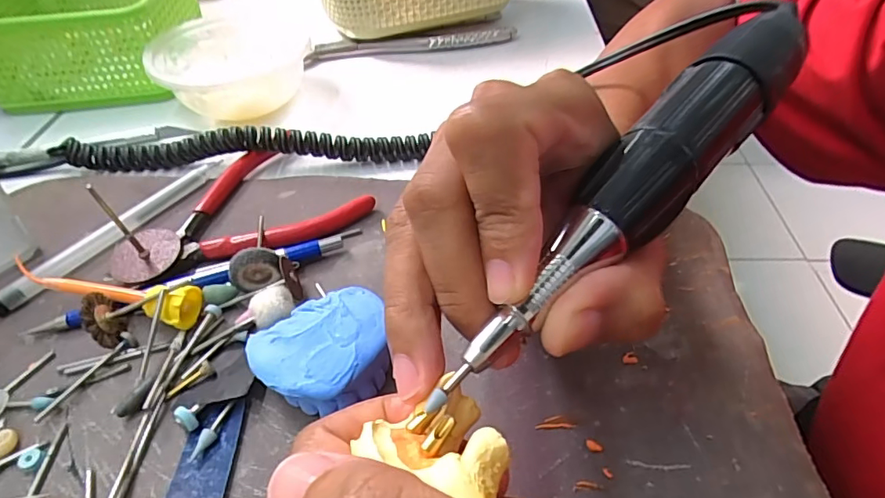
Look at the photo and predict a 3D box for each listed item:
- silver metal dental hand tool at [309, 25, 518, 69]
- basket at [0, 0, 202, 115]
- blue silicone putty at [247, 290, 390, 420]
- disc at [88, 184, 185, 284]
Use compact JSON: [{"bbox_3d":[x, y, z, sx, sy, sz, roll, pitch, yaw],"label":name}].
[{"bbox_3d":[-0.024,-0.167,0.416,0.172,0.014,0.020,-8,46,-6],"label":"silver metal dental hand tool"},{"bbox_3d":[-0.263,-0.169,0.385,0.131,0.064,0.131,-7,46,-5],"label":"basket"},{"bbox_3d":[-0.046,0.038,0.202,0.049,0.022,0.053,-1,46,1],"label":"blue silicone putty"},{"bbox_3d":[-0.140,-0.007,0.230,0.030,0.047,0.024,-29,51,-24],"label":"disc"}]

